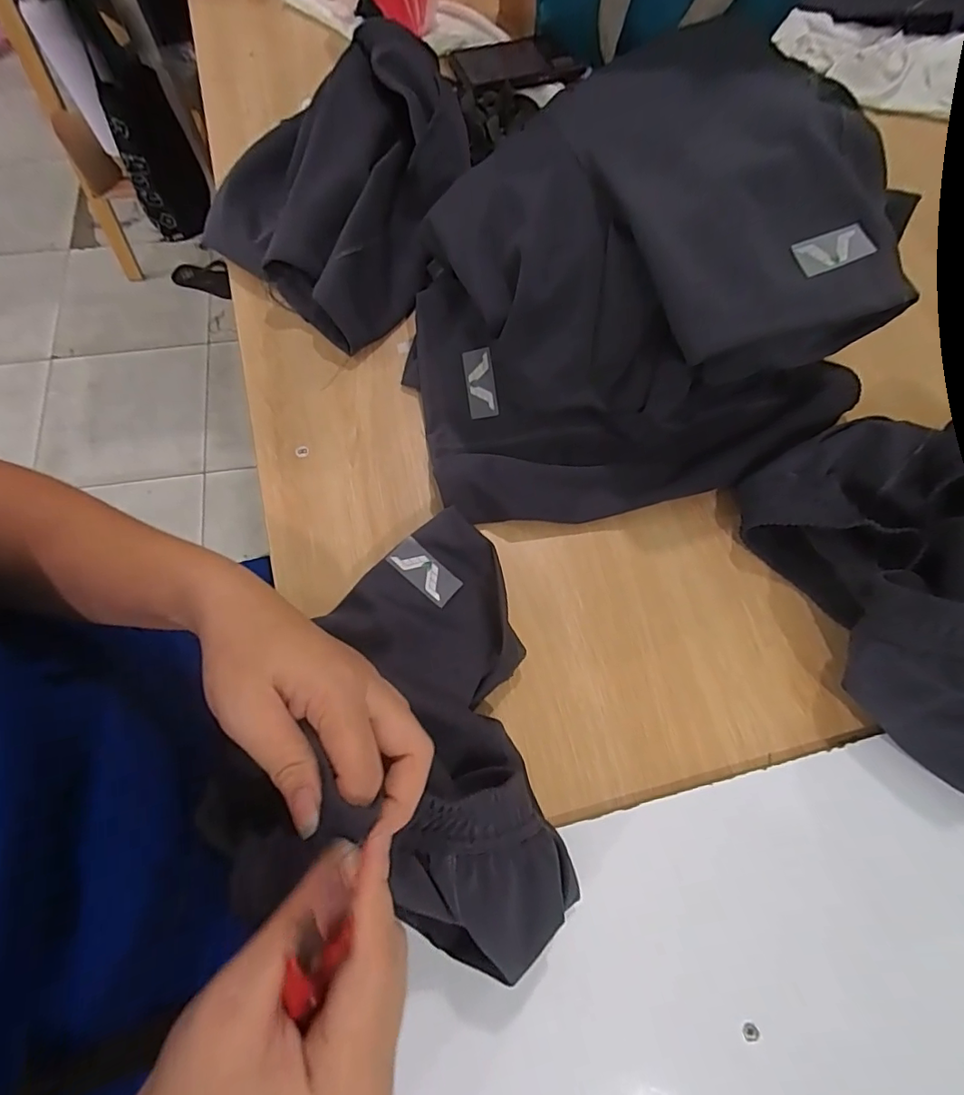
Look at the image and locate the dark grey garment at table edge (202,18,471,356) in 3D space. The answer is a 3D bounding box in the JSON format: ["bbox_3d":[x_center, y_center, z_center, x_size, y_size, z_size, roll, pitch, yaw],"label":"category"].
[{"bbox_3d":[-0.119,-0.363,0.509,0.236,0.086,0.277,38,73,12],"label":"dark grey garment at table edge"}]

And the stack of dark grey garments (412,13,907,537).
[{"bbox_3d":[0.107,-0.210,0.415,0.356,0.153,0.324,-15,70,-7],"label":"stack of dark grey garments"}]

